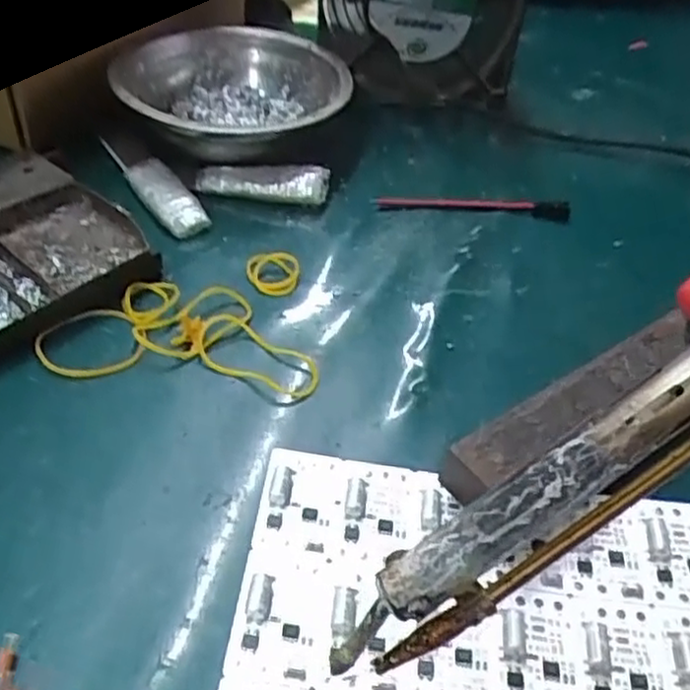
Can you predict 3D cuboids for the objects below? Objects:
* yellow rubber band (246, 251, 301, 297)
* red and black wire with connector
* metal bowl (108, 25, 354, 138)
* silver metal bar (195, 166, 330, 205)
[{"bbox_3d":[-0.032,-0.033,0.329,0.024,0.008,0.026,1,43,-5],"label":"yellow rubber band"},{"bbox_3d":[0.067,-0.073,0.380,0.102,0.006,0.015,2,43,-4],"label":"red and black wire with connector"},{"bbox_3d":[-0.060,-0.135,0.408,0.121,0.043,0.121,3,43,-3],"label":"metal bowl"},{"bbox_3d":[-0.042,-0.082,0.371,0.066,0.018,0.017,6,43,0],"label":"silver metal bar"}]

